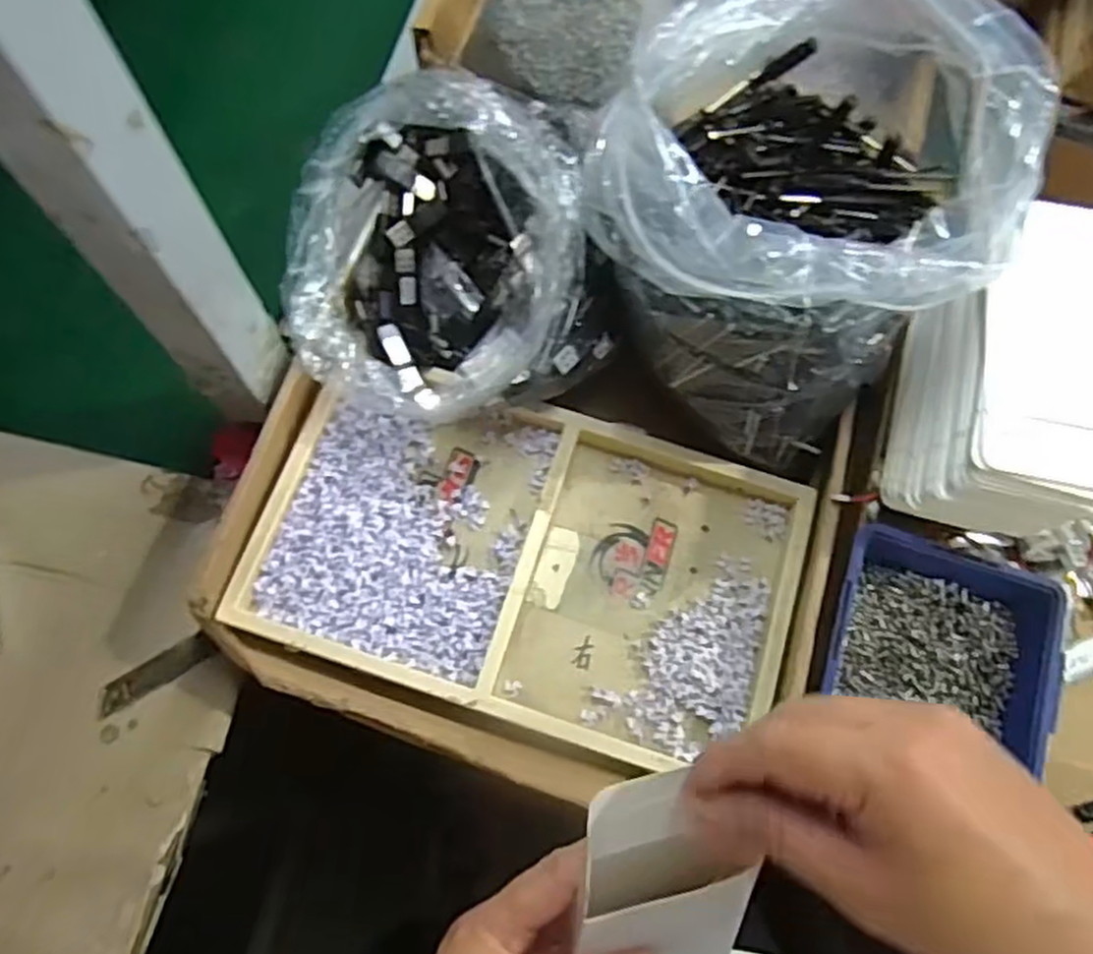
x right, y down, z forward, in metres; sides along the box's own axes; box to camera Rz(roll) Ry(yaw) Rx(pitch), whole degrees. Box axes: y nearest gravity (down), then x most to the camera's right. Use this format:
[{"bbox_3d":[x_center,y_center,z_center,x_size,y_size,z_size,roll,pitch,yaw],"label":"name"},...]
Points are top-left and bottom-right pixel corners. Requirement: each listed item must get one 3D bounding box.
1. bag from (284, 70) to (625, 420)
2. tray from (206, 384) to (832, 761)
[{"bbox_3d":[-0.061,-0.140,0.484,0.196,0.123,0.186,-12,72,-7],"label":"bag"},{"bbox_3d":[-0.010,0.050,0.484,0.317,0.030,0.184,18,71,3],"label":"tray"}]

